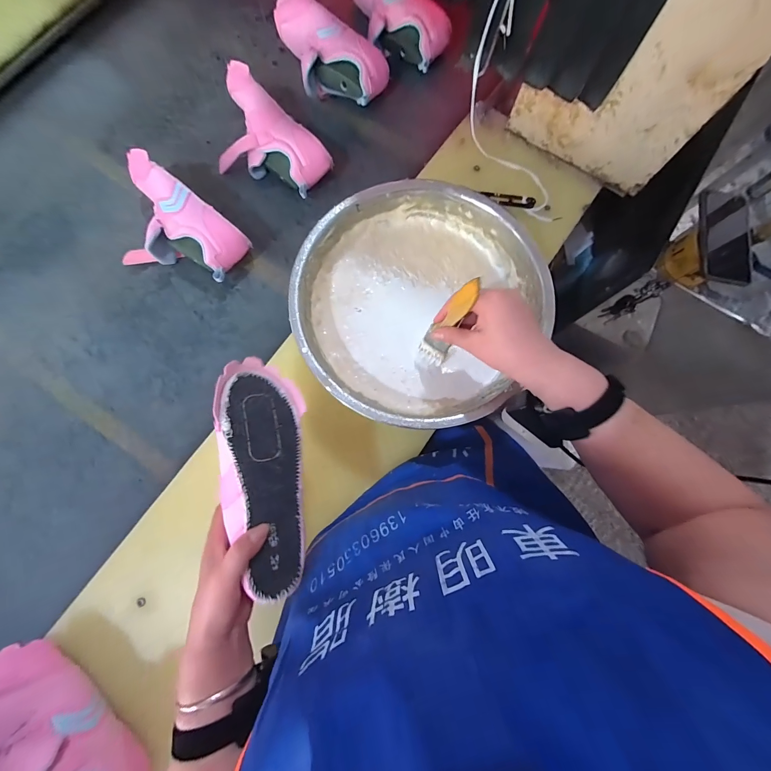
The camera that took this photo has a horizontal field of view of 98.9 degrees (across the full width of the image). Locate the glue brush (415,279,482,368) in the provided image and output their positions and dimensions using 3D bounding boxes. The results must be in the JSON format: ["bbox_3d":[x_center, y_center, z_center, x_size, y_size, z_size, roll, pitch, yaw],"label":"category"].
[{"bbox_3d":[0.072,-0.065,0.394,0.038,0.170,0.015,42,65,7],"label":"glue brush"}]

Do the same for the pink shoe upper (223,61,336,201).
[{"bbox_3d":[-0.226,-0.430,0.588,0.235,0.083,0.141,42,81,7],"label":"pink shoe upper"}]

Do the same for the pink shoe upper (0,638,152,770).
[{"bbox_3d":[-0.384,0.404,0.374,0.251,0.102,0.067,39,81,5],"label":"pink shoe upper"}]

